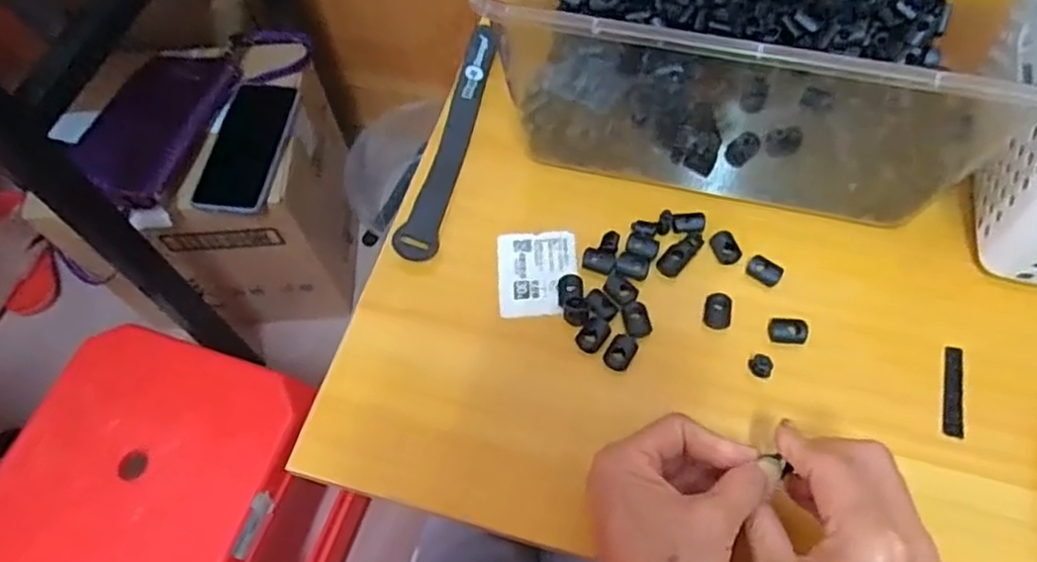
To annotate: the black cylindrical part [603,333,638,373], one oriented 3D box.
[{"bbox_3d":[0.059,0.041,0.406,0.015,0.009,0.022,31,69,18],"label":"black cylindrical part"}]

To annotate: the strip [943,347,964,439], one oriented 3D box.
[{"bbox_3d":[0.242,0.061,0.390,0.011,0.004,0.052,13,64,11],"label":"strip"}]

